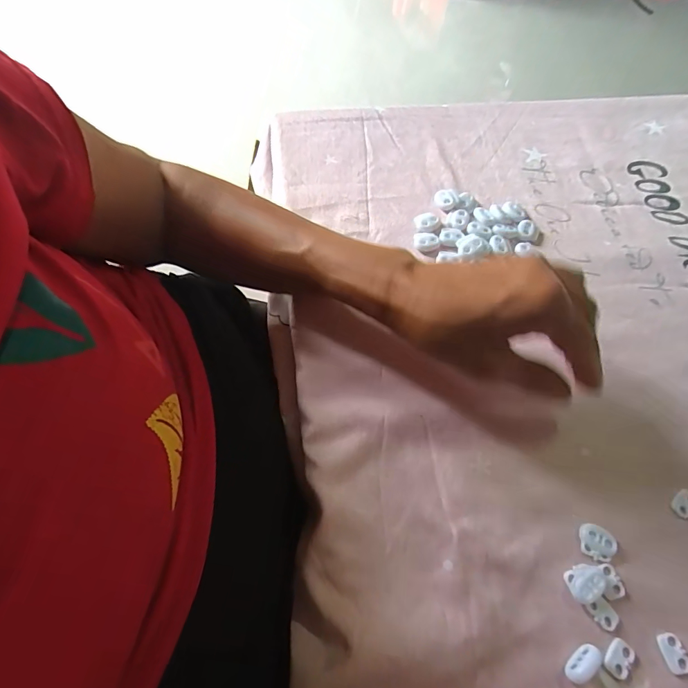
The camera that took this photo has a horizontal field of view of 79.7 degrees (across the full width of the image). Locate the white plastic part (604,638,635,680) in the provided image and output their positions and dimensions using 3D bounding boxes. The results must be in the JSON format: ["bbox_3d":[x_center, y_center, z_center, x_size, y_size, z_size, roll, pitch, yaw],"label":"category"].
[{"bbox_3d":[0.152,0.173,0.226,0.013,0.004,0.018,35,66,14],"label":"white plastic part"}]

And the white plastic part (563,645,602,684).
[{"bbox_3d":[0.127,0.172,0.222,0.022,0.010,0.011,-27,68,-17],"label":"white plastic part"}]

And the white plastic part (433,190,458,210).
[{"bbox_3d":[0.092,-0.131,0.372,0.020,0.006,0.024,16,63,5],"label":"white plastic part"}]

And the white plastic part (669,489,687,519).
[{"bbox_3d":[0.221,0.104,0.267,0.020,0.004,0.012,-39,71,-21],"label":"white plastic part"}]

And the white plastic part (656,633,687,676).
[{"bbox_3d":[0.184,0.172,0.229,0.014,0.004,0.019,-8,63,-8],"label":"white plastic part"}]

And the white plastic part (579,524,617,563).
[{"bbox_3d":[0.155,0.121,0.251,0.021,0.006,0.018,23,63,8],"label":"white plastic part"}]

